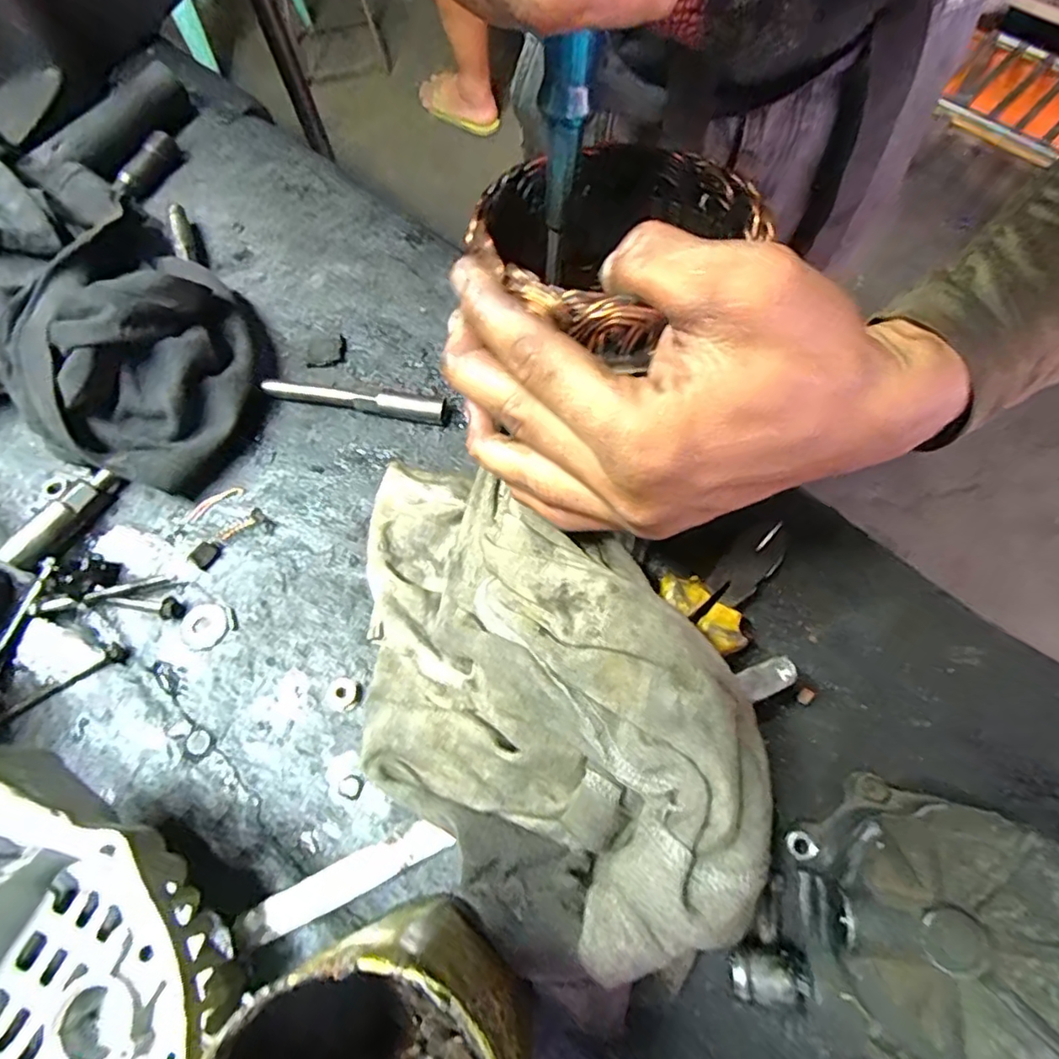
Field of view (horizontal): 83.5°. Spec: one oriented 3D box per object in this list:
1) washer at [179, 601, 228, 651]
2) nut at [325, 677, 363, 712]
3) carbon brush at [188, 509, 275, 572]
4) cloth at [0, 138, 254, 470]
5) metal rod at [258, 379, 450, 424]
[{"bbox_3d":[-0.152,0.044,0.277,0.022,0.004,0.021,-1,68,2],"label":"washer"},{"bbox_3d":[-0.082,0.073,0.261,0.016,0.006,0.014,10,69,6],"label":"nut"},{"bbox_3d":[-0.148,0.004,0.293,0.040,0.009,0.013,-34,71,-11],"label":"carbon brush"},{"bbox_3d":[-0.269,-0.138,0.314,0.294,0.084,0.135,34,73,15],"label":"cloth"},{"bbox_3d":[-0.094,-0.070,0.323,0.100,0.014,0.009,10,69,6],"label":"metal rod"}]

